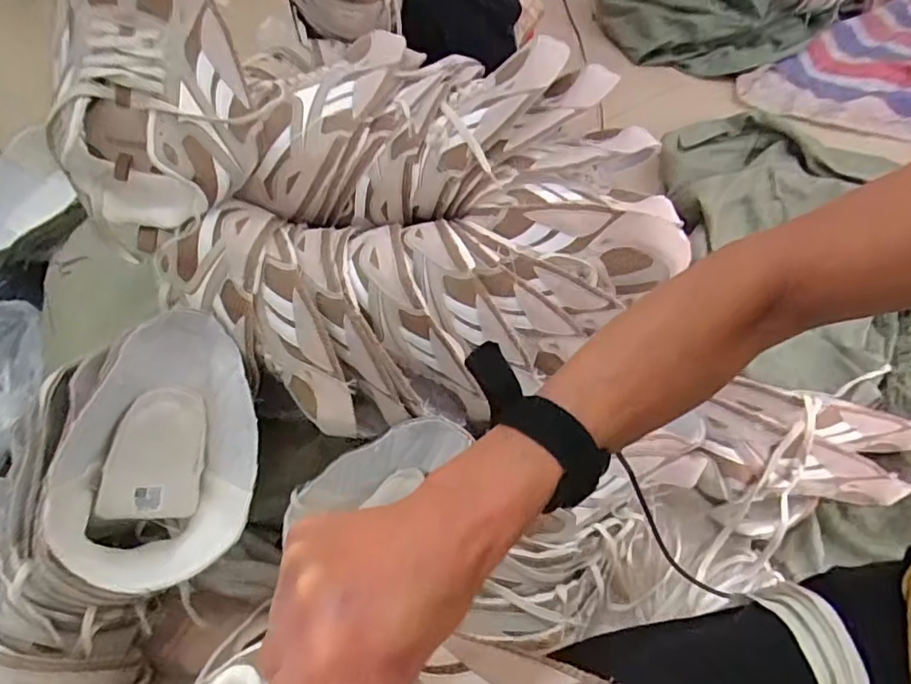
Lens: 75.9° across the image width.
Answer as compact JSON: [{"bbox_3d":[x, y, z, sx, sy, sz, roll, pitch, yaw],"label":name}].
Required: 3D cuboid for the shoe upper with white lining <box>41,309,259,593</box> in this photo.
[{"bbox_3d":[-0.271,0.096,0.544,0.080,0.164,0.242,5,80,52],"label":"shoe upper with white lining"}]

